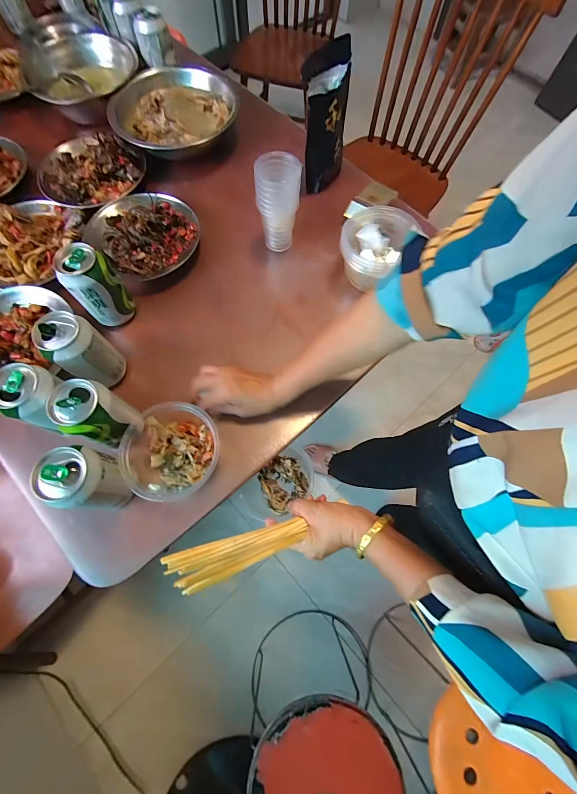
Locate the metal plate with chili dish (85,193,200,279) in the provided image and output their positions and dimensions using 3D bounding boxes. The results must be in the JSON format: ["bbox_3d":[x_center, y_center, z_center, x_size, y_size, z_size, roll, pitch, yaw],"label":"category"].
[{"bbox_3d":[-0.243,-0.286,0.545,0.170,0.043,0.166,0,70,-1],"label":"metal plate with chili dish"}]

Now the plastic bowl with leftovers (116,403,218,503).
[{"bbox_3d":[-0.148,0.069,0.406,0.121,0.056,0.119,0,70,-1],"label":"plastic bowl with leftovers"}]

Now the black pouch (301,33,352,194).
[{"bbox_3d":[0.066,-0.471,0.543,0.074,0.162,0.113,26,72,8],"label":"black pouch"}]

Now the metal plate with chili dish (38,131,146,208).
[{"bbox_3d":[-0.364,-0.423,0.581,0.187,0.044,0.171,0,70,-1],"label":"metal plate with chili dish"}]

